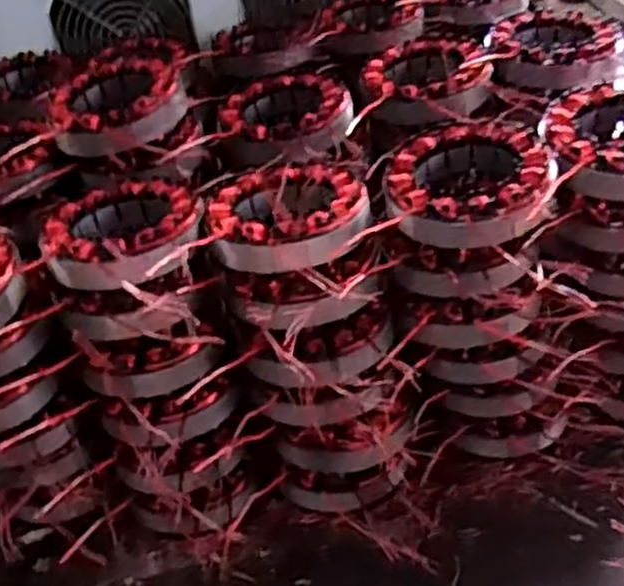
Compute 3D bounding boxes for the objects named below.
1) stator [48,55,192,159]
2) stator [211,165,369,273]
[{"bbox_3d":[-0.123,-0.117,0.507,0.081,0.038,0.090,-17,38,-11],"label":"stator"},{"bbox_3d":[-0.012,-0.043,0.425,0.084,0.023,0.090,-9,37,-1],"label":"stator"}]

